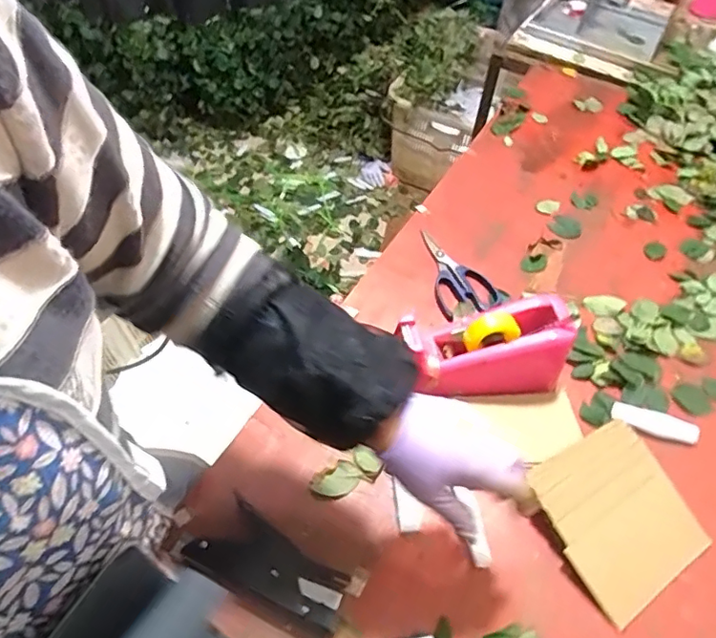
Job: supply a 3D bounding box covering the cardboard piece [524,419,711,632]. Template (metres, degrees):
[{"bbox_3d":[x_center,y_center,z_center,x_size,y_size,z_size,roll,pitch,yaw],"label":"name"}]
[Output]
[{"bbox_3d":[0.252,0.185,0.519,0.135,0.030,0.142,-24,57,-19],"label":"cardboard piece"}]

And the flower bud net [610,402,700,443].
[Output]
[{"bbox_3d":[0.329,0.116,0.595,0.090,0.016,0.023,16,53,11],"label":"flower bud net"}]

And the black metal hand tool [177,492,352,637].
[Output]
[{"bbox_3d":[-0.081,0.227,0.489,0.142,0.022,0.069,25,55,17],"label":"black metal hand tool"}]

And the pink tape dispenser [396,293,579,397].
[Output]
[{"bbox_3d":[0.145,0.036,0.588,0.154,0.099,0.083,-8,56,-6],"label":"pink tape dispenser"}]

